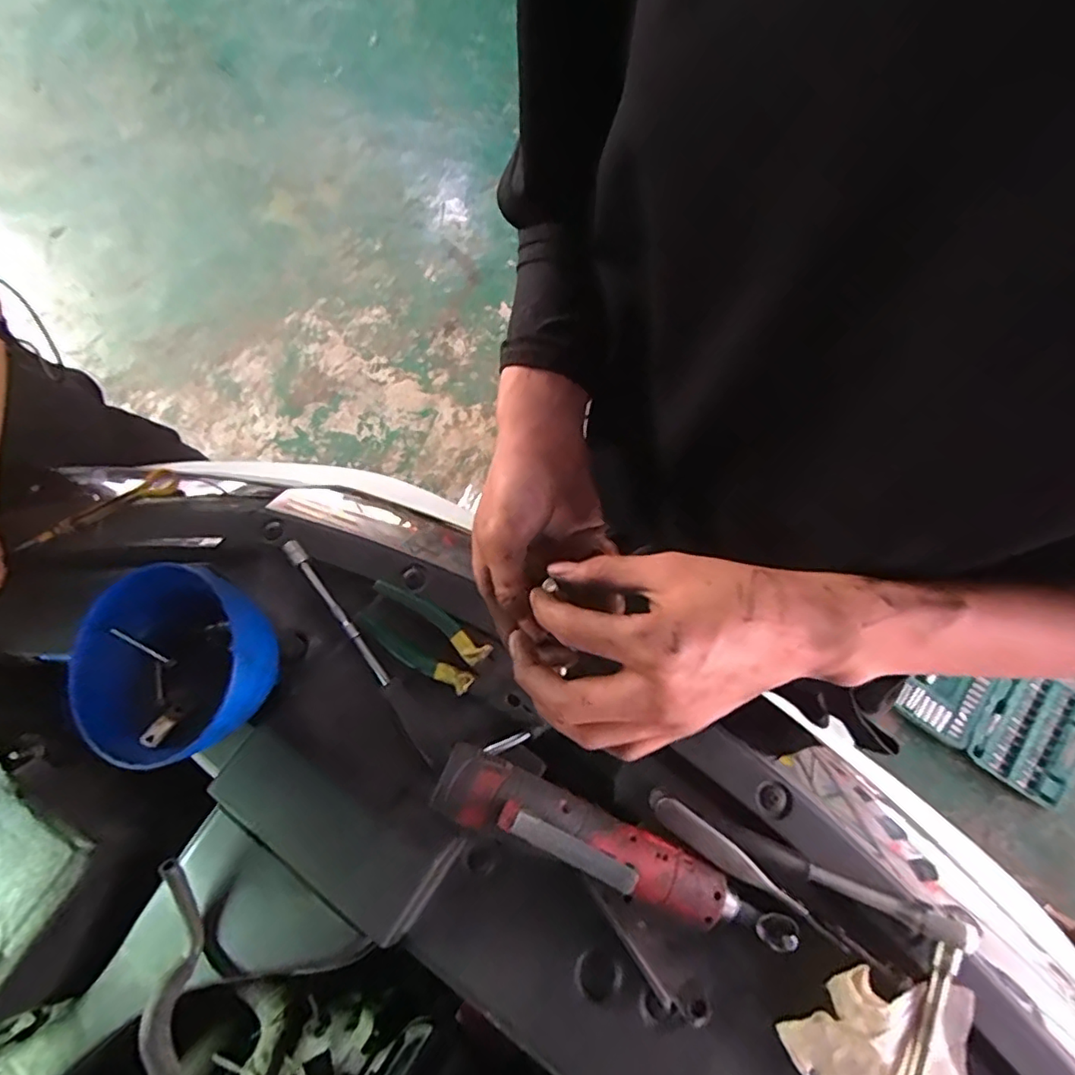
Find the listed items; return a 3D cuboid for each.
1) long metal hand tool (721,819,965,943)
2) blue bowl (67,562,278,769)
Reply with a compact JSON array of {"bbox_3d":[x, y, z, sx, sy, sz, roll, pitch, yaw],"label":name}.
[{"bbox_3d":[0.220,0.255,0.439,0.169,0.017,0.020,21,74,11],"label":"long metal hand tool"},{"bbox_3d":[-0.286,0.105,0.475,0.145,0.098,0.142,-2,71,5],"label":"blue bowl"}]

